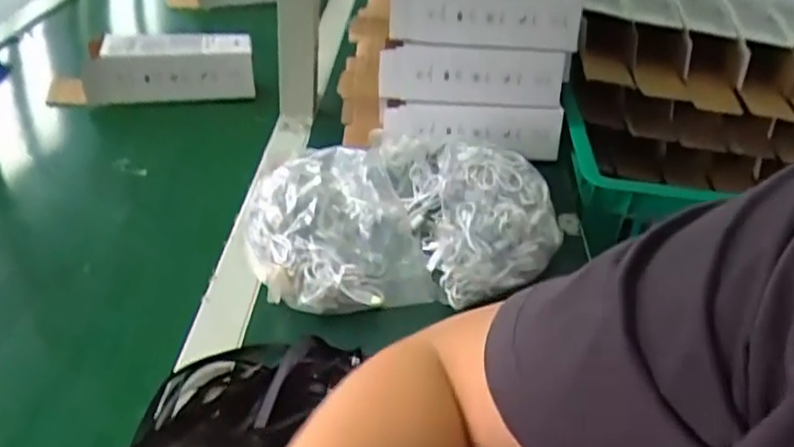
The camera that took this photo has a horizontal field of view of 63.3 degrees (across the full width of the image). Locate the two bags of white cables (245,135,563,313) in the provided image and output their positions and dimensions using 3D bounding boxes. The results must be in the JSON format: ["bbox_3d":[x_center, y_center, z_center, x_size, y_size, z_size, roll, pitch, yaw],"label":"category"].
[{"bbox_3d":[0.006,-0.012,0.580,0.272,0.073,0.177,0,37,-8],"label":"two bags of white cables"}]

